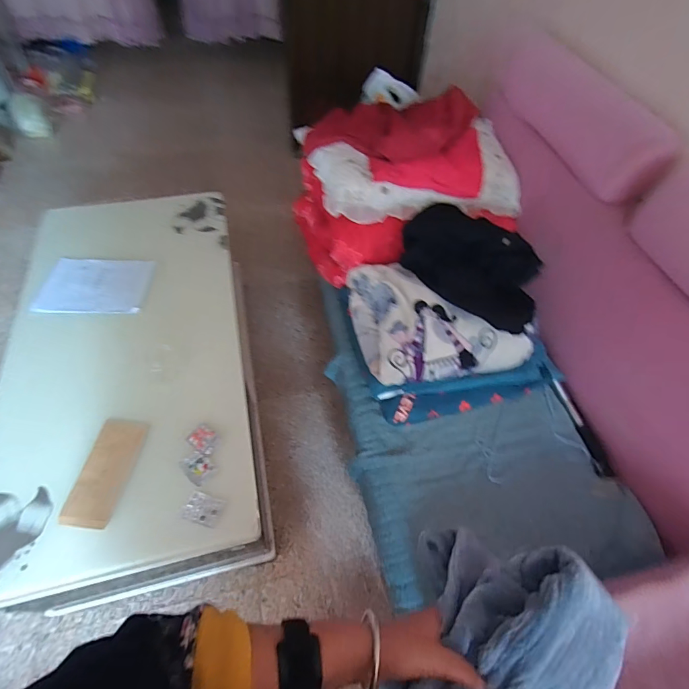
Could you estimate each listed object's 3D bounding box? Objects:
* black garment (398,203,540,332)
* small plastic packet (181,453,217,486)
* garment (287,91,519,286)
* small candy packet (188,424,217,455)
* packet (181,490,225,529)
[{"bbox_3d":[0.347,-0.229,1.036,0.416,0.139,0.225,39,64,22],"label":"black garment"},{"bbox_3d":[-0.322,0.269,0.856,0.055,0.007,0.070,-36,64,-22],"label":"small plastic packet"},{"bbox_3d":[0.203,-0.498,1.239,0.654,0.342,0.457,-14,58,-11],"label":"garment"},{"bbox_3d":[-0.322,0.217,0.886,0.068,0.009,0.057,25,59,15],"label":"small candy packet"},{"bbox_3d":[-0.293,0.343,0.808,0.071,0.011,0.056,14,57,8],"label":"packet"}]

